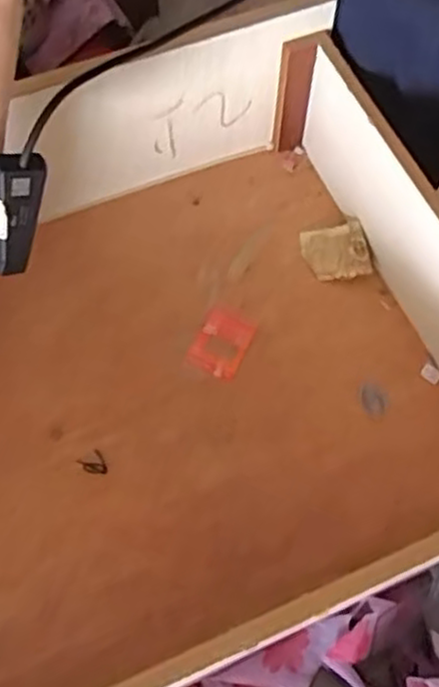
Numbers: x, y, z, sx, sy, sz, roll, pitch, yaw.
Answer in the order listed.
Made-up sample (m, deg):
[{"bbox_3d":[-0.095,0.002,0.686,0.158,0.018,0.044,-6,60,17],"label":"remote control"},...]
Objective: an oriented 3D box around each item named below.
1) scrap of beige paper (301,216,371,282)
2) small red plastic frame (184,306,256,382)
[{"bbox_3d":[0.100,-0.081,0.627,0.054,0.013,0.050,-8,68,-3],"label":"scrap of beige paper"},{"bbox_3d":[0.001,-0.001,0.594,0.043,0.004,0.055,23,70,9],"label":"small red plastic frame"}]

